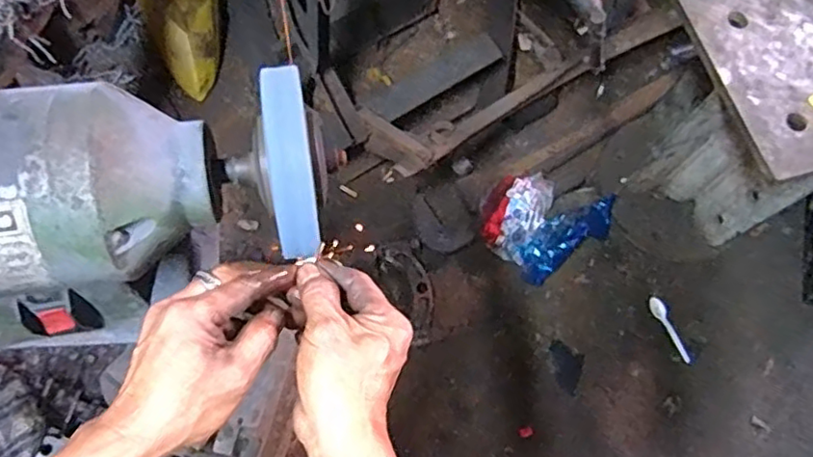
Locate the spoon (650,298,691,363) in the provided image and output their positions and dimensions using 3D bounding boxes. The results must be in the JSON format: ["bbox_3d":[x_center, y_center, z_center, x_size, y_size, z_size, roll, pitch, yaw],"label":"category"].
[{"bbox_3d":[0.560,0.216,1.362,0.029,0.020,0.148,-16,71,-11],"label":"spoon"}]

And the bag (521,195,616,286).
[{"bbox_3d":[0.351,0.014,1.393,0.265,0.062,0.102,-33,76,-15],"label":"bag"}]

